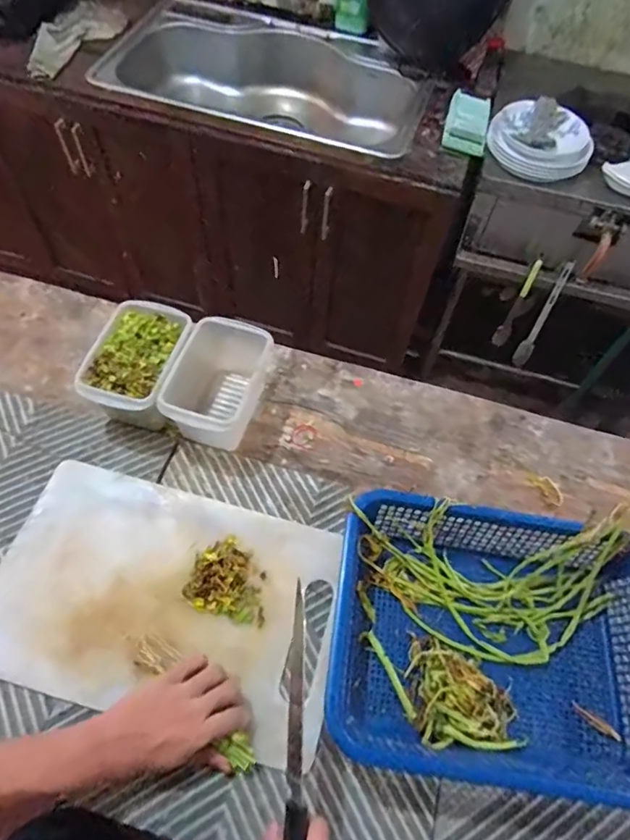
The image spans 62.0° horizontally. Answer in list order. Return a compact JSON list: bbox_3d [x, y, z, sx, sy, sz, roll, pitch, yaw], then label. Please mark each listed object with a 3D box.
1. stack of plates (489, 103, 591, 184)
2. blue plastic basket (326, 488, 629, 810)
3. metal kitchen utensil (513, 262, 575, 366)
[{"bbox_3d":[0.499,-0.625,1.170,0.209,0.056,0.189,11,58,4],"label":"stack of plates"},{"bbox_3d":[0.190,0.235,0.556,0.328,0.097,0.253,8,58,2],"label":"blue plastic basket"},{"bbox_3d":[0.555,-0.251,1.276,0.036,0.271,0.026,26,38,13],"label":"metal kitchen utensil"}]

